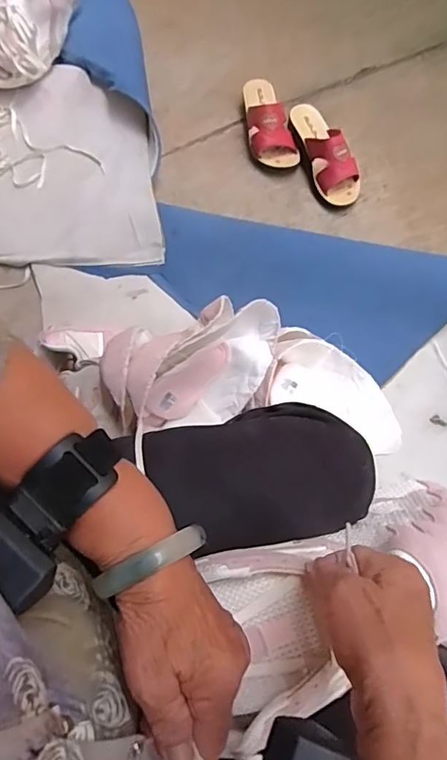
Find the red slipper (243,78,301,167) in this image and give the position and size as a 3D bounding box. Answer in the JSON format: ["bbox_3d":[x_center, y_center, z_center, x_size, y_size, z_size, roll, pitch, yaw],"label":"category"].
[{"bbox_3d":[0.086,-0.517,0.983,0.088,0.067,0.214,-9,70,-4],"label":"red slipper"}]

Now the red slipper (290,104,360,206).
[{"bbox_3d":[0.193,-0.438,0.953,0.076,0.079,0.211,-18,71,-7],"label":"red slipper"}]

